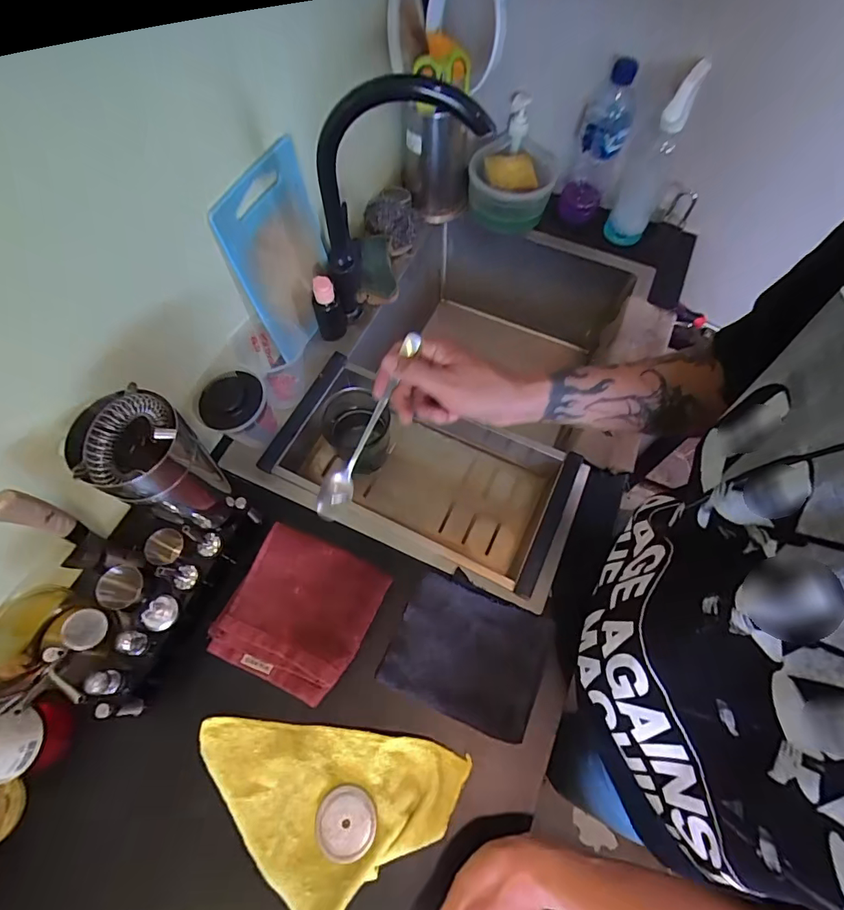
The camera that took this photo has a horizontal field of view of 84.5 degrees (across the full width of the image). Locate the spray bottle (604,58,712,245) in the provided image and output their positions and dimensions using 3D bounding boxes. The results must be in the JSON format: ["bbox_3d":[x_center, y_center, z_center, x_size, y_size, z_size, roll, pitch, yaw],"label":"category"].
[{"bbox_3d":[0.345,-0.431,0.701,0.065,0.243,0.080,27,67,13],"label":"spray bottle"}]

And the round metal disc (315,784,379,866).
[{"bbox_3d":[-0.071,0.344,0.434,0.055,0.005,0.055,0,64,0],"label":"round metal disc"}]

